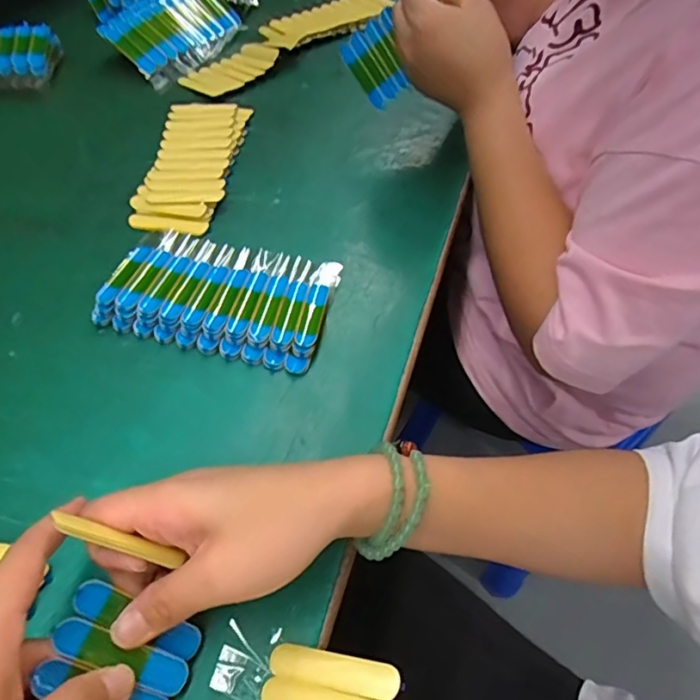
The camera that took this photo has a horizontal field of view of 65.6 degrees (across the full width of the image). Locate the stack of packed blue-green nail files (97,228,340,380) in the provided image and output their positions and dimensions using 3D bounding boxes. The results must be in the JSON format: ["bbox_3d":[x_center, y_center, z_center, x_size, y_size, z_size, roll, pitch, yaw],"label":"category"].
[{"bbox_3d":[-0.090,-0.042,0.390,0.149,0.018,0.099,13,54,6],"label":"stack of packed blue-green nail files"}]

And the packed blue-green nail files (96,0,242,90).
[{"bbox_3d":[-0.190,-0.351,0.594,0.094,0.021,0.157,38,61,-7],"label":"packed blue-green nail files"}]

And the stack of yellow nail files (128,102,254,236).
[{"bbox_3d":[-0.138,-0.167,0.479,0.072,0.013,0.172,4,53,-1],"label":"stack of yellow nail files"}]

